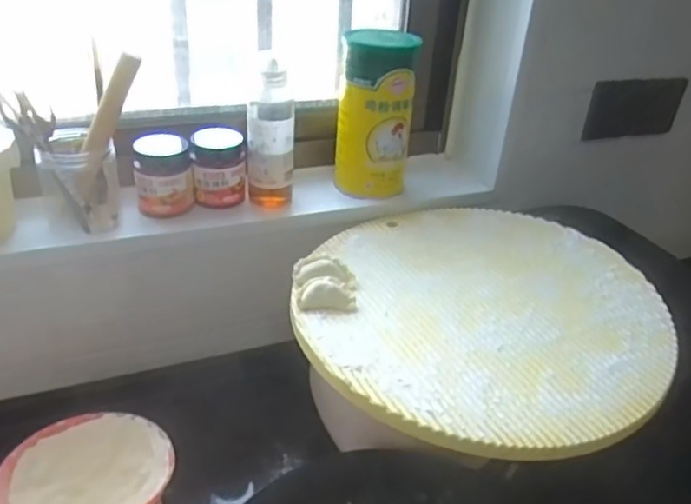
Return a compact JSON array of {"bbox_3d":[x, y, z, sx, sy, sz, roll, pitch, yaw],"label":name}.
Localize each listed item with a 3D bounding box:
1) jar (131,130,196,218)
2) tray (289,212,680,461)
[{"bbox_3d":[-0.225,-0.097,0.760,0.068,0.090,0.075,-6,32,-19],"label":"jar"},{"bbox_3d":[0.149,0.058,0.665,0.367,0.040,0.367,4,30,-2],"label":"tray"}]

